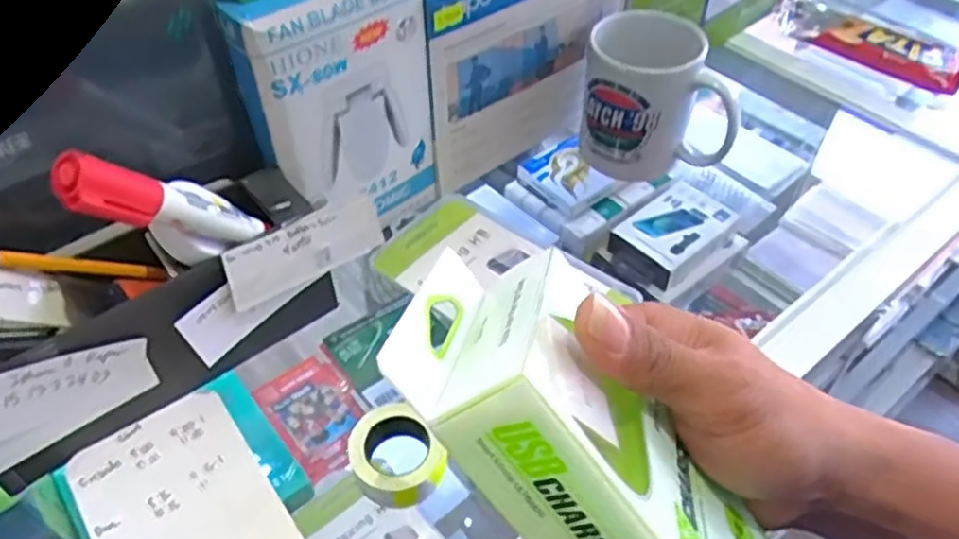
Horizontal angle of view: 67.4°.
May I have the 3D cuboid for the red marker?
[{"bbox_3d":[-0.145,-0.030,0.345,0.020,0.109,0.021,37,100,30],"label":"red marker"}]

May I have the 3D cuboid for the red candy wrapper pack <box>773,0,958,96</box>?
[{"bbox_3d":[0.352,-0.209,0.655,0.170,0.027,0.059,33,56,28],"label":"red candy wrapper pack"}]

